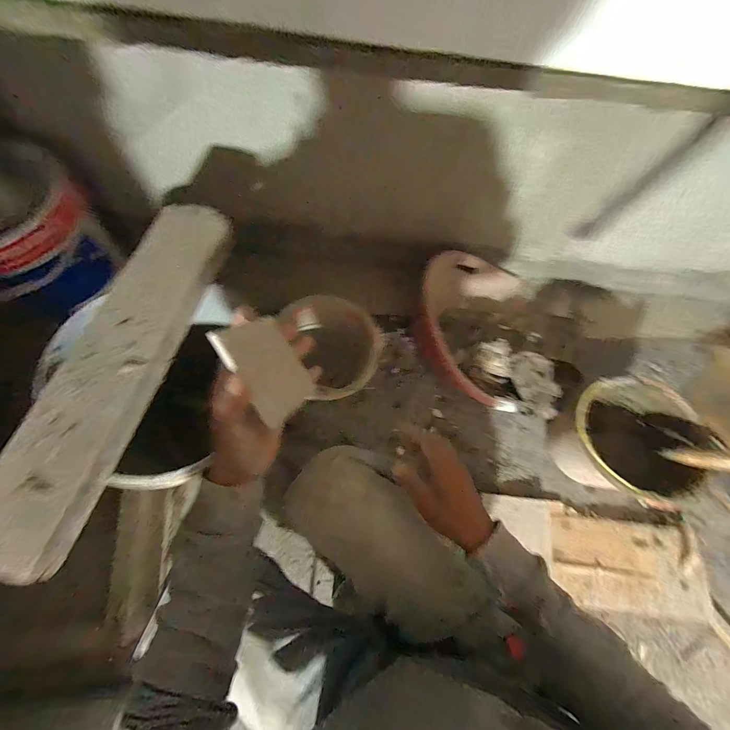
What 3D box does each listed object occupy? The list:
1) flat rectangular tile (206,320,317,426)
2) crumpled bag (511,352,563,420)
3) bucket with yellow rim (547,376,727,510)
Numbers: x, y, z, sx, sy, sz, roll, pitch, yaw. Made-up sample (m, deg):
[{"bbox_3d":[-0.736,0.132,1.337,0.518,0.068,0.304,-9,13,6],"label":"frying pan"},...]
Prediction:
[{"bbox_3d":[-0.088,0.001,0.303,0.008,0.088,0.092,-24,103,21],"label":"flat rectangular tile"},{"bbox_3d":[0.414,0.046,0.782,0.098,0.054,0.161,1,68,-4],"label":"crumpled bag"},{"bbox_3d":[0.572,0.162,0.736,0.286,0.212,0.247,9,67,-1],"label":"bucket with yellow rim"}]

